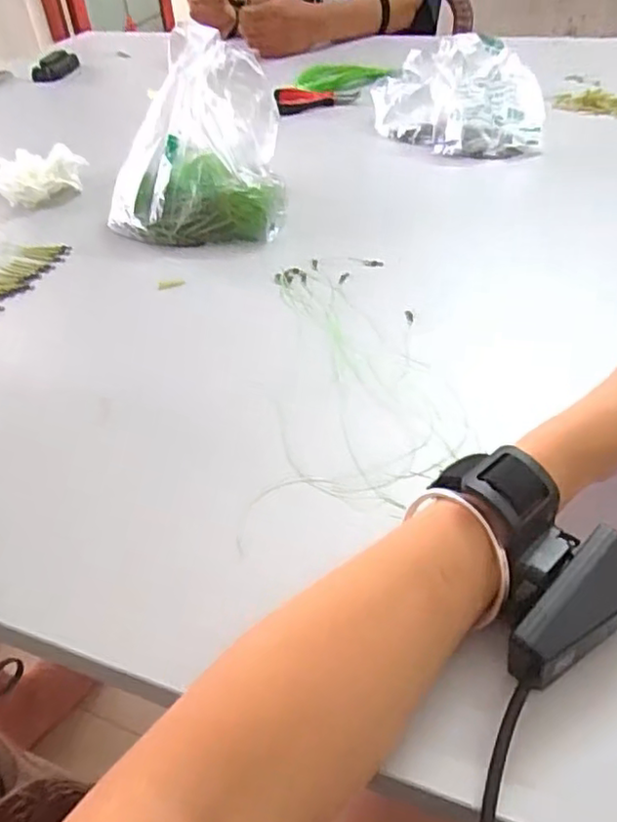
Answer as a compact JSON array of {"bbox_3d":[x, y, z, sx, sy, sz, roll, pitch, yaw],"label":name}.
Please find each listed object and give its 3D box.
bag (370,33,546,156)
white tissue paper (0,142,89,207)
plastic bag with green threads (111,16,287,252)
[{"bbox_3d":[0.166,-0.358,0.720,0.183,0.099,0.154,1,43,6],"label":"bag"},{"bbox_3d":[-0.291,-0.254,0.692,0.100,0.045,0.069,-30,47,-26],"label":"white tissue paper"},{"bbox_3d":[-0.110,-0.252,0.595,0.165,0.134,0.155,-5,42,-1],"label":"plastic bag with green threads"}]

